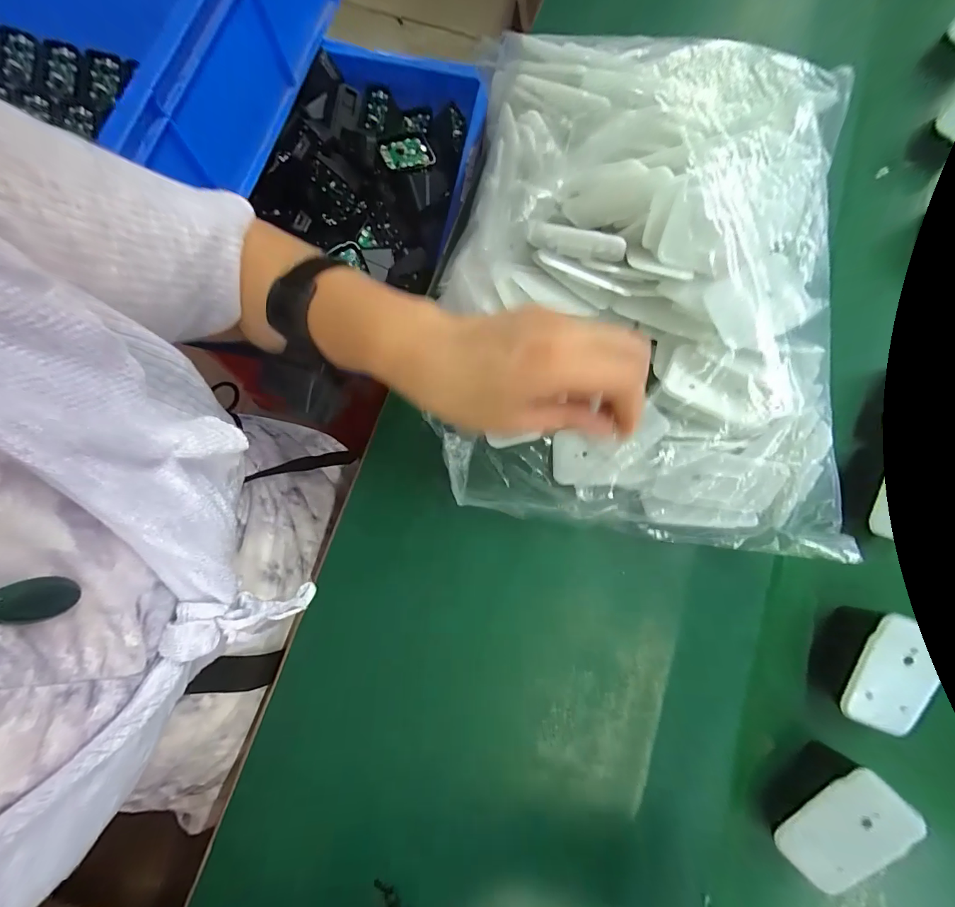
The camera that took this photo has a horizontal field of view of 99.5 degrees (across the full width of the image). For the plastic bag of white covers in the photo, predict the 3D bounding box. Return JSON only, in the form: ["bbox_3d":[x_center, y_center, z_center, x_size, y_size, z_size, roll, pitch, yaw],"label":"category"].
[{"bbox_3d":[0.102,-0.103,0.262,0.245,0.091,0.299,6,80,0],"label":"plastic bag of white covers"}]

